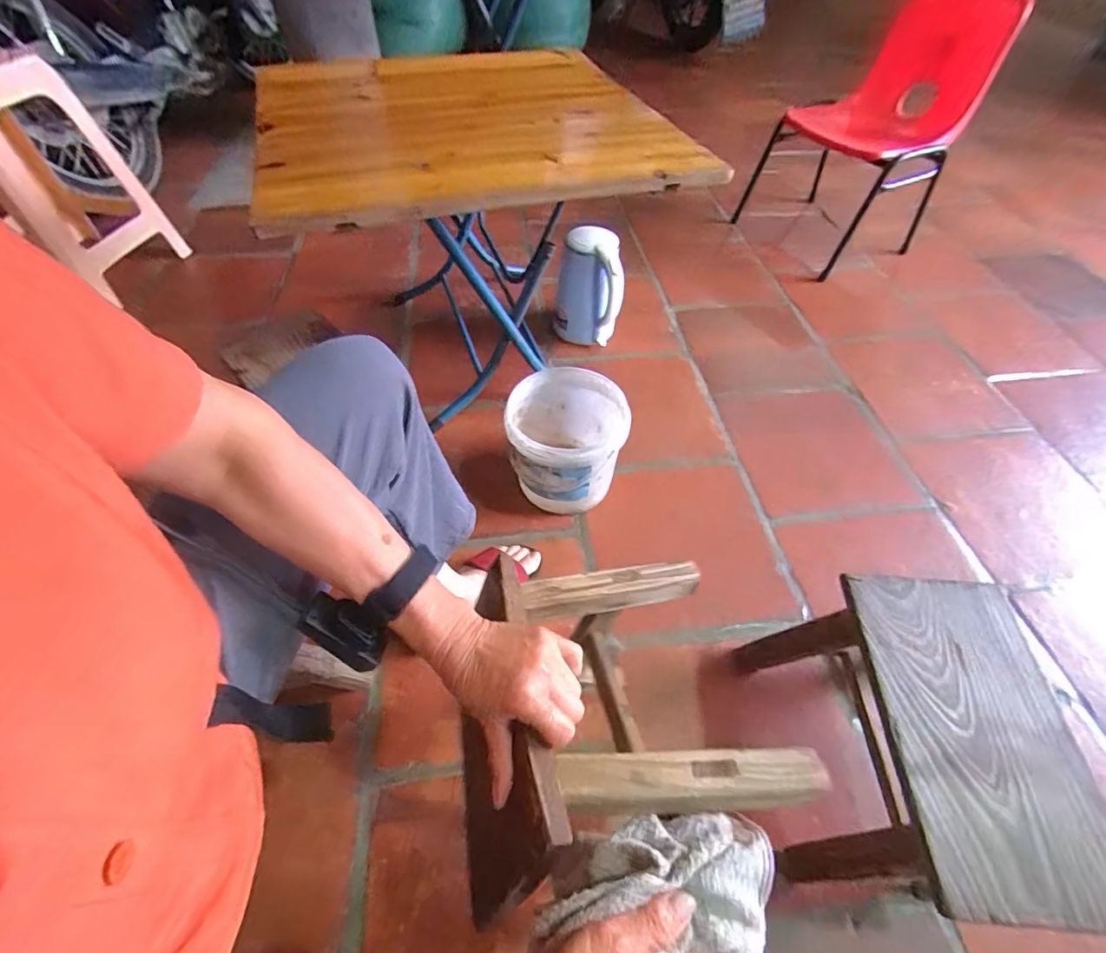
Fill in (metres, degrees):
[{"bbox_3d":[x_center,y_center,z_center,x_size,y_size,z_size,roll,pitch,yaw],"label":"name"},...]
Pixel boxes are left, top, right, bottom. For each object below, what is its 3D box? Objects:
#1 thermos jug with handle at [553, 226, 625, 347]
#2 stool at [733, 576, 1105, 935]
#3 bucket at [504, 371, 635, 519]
[{"bbox_3d":[0.086,-0.450,1.187,0.153,0.247,0.114,5,51,0],"label":"thermos jug with handle"},{"bbox_3d":[0.393,0.316,0.576,0.211,0.269,0.294,3,52,2],"label":"stool"},{"bbox_3d":[0.018,-0.054,0.906,0.204,0.202,0.209,2,51,-2],"label":"bucket"}]

